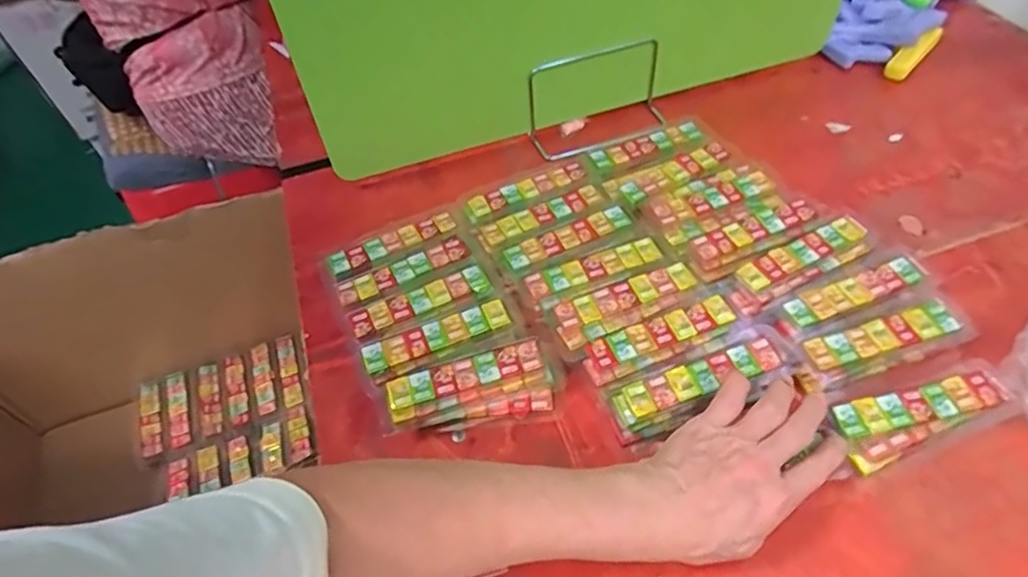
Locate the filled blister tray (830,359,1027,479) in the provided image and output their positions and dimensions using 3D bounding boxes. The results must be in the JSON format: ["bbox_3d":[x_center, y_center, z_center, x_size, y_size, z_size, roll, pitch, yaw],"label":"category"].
[{"bbox_3d":[0.295,0.087,0.446,0.135,0.026,0.053,-18,51,-8],"label":"filled blister tray"}]

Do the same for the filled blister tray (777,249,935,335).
[{"bbox_3d":[0.275,0.001,0.498,0.127,0.011,0.039,-19,53,-9],"label":"filled blister tray"}]

